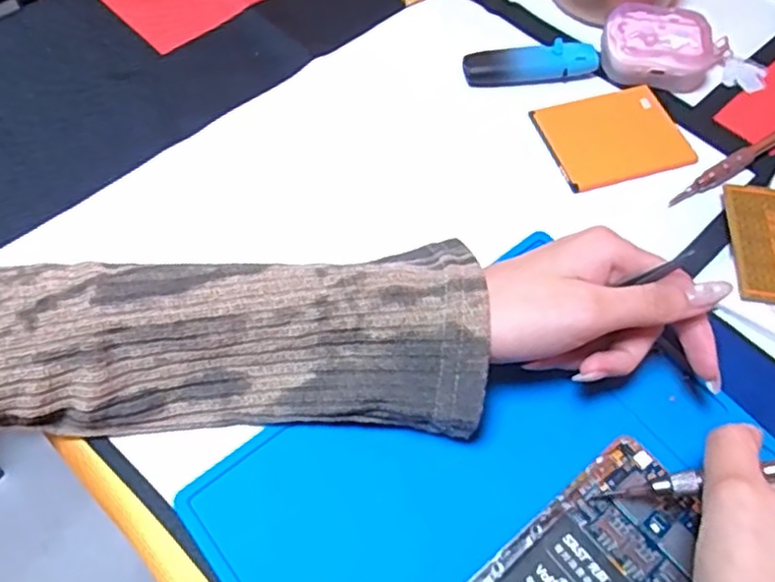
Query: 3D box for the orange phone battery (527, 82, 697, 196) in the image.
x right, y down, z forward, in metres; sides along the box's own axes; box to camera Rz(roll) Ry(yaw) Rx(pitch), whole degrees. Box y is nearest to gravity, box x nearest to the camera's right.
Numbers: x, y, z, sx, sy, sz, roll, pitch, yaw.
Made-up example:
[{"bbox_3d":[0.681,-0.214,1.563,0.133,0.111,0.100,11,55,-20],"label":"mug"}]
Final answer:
[{"bbox_3d":[0.136,-0.093,0.396,0.082,0.006,0.063,-15,62,-11],"label":"orange phone battery"}]

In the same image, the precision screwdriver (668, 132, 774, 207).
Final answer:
[{"bbox_3d":[0.205,-0.076,0.385,0.103,0.007,0.010,-29,66,-18],"label":"precision screwdriver"}]

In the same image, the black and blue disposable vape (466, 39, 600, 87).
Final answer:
[{"bbox_3d":[0.091,-0.144,0.414,0.083,0.015,0.021,-6,61,-6],"label":"black and blue disposable vape"}]

